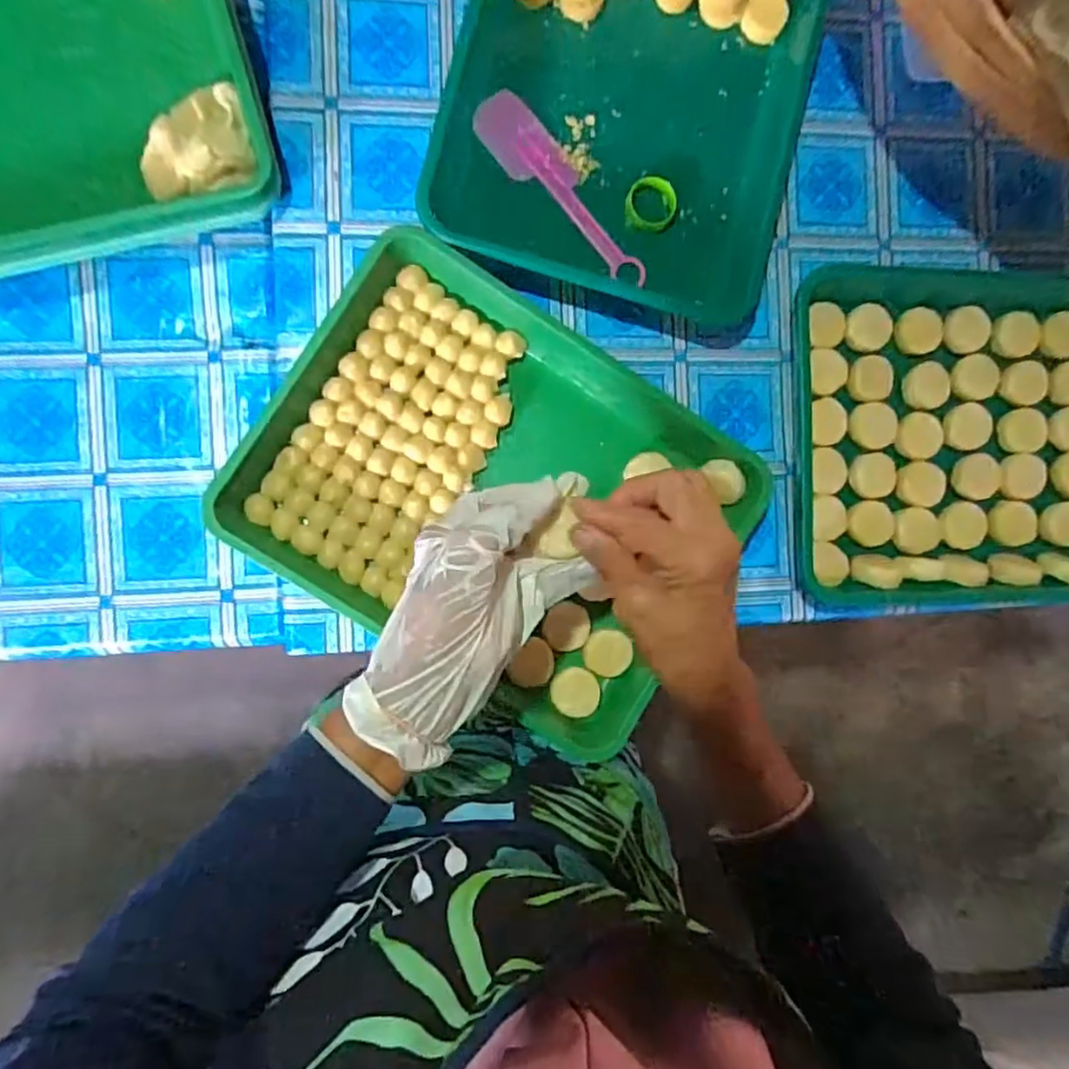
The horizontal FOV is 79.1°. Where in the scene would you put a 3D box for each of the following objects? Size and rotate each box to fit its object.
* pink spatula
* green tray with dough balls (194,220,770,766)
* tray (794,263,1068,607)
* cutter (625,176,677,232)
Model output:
[{"bbox_3d":[0.028,-0.285,0.538,0.049,0.008,0.188,-45,94,-5],"label":"pink spatula"},{"bbox_3d":[-0.027,-0.029,0.513,0.365,0.048,0.289,30,86,-5],"label":"green tray with dough balls"},{"bbox_3d":[0.393,-0.086,0.554,0.360,0.040,0.289,-2,89,-6],"label":"tray"},{"bbox_3d":[0.098,-0.277,0.544,0.041,0.014,0.038,7,88,-6],"label":"cutter"}]

